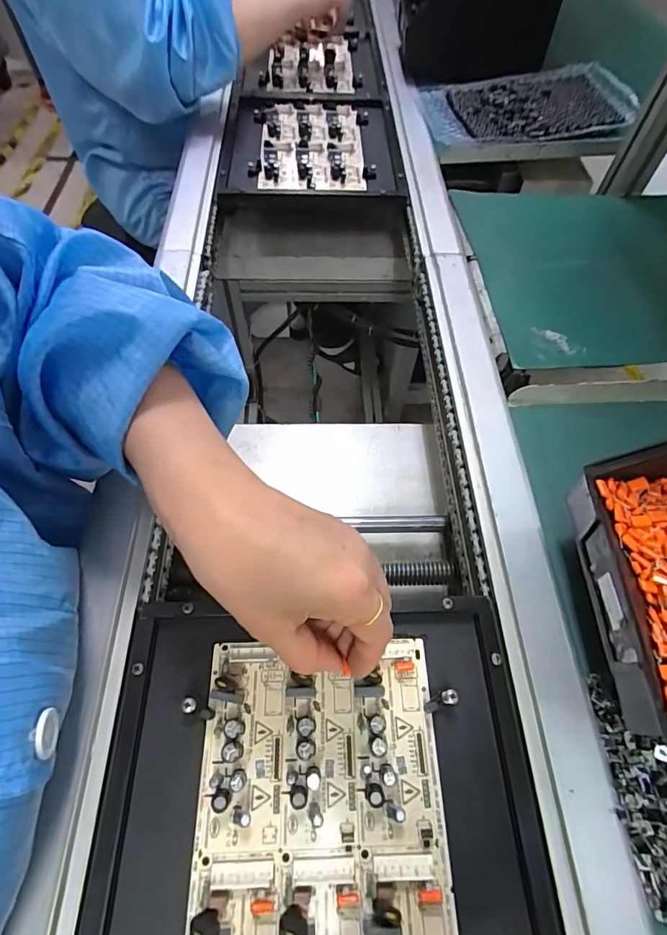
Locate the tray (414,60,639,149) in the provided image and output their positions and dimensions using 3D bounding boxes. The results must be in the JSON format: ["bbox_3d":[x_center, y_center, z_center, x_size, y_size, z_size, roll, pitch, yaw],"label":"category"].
[{"bbox_3d":[0.295,-0.548,0.676,0.300,0.040,0.208,-14,65,-7],"label":"tray"}]

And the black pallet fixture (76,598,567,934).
[{"bbox_3d":[-0.006,0.207,0.242,0.238,0.029,0.250,-2,59,-3],"label":"black pallet fixture"}]

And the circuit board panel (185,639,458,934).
[{"bbox_3d":[-0.006,0.205,0.235,0.134,0.014,0.203,0,59,-2],"label":"circuit board panel"}]

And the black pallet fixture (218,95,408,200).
[{"bbox_3d":[-0.030,-0.451,0.622,0.231,0.030,0.262,-3,64,-2],"label":"black pallet fixture"}]

